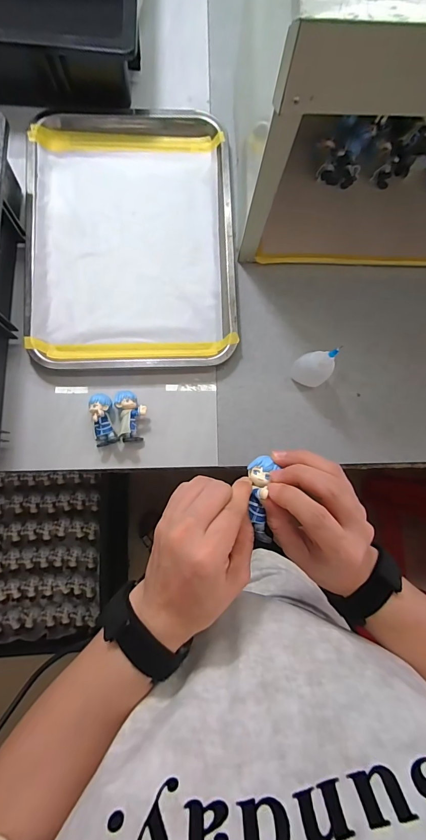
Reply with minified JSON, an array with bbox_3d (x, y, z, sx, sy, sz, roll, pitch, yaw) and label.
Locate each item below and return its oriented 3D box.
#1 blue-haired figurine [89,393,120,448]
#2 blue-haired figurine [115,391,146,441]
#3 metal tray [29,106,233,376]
[{"bbox_3d":[-0.134,-0.001,0.441,0.026,0.035,0.062,-13,86,-5],"label":"blue-haired figurine"},{"bbox_3d":[-0.102,-0.004,0.444,0.035,0.028,0.060,6,84,-3],"label":"blue-haired figurine"},{"bbox_3d":[-0.104,-0.245,0.476,0.260,0.034,0.359,-1,85,-4],"label":"metal tray"}]

